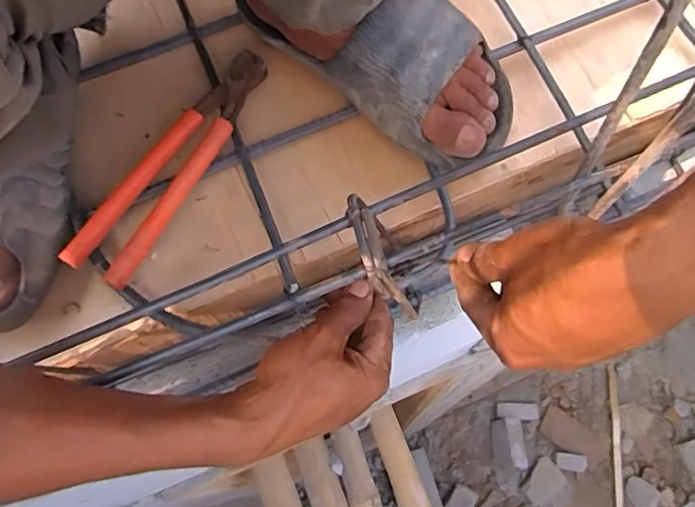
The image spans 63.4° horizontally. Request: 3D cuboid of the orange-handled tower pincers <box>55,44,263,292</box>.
[{"bbox_3d":[-0.130,-0.074,0.441,0.052,0.017,0.218,28,72,12],"label":"orange-handled tower pincers"}]

